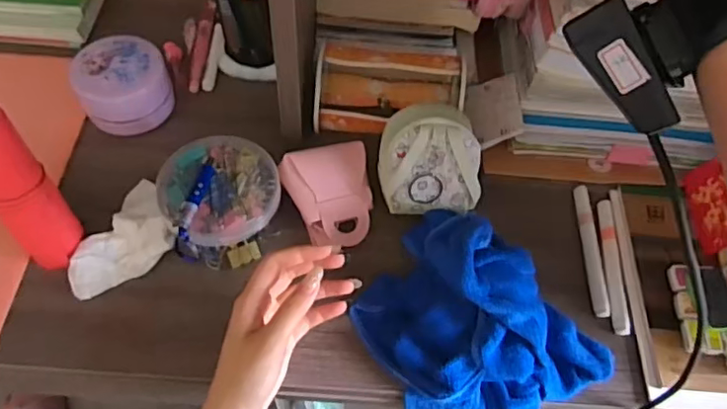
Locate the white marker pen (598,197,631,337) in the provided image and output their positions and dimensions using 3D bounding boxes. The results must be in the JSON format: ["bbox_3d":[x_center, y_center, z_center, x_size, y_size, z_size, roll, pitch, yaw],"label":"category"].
[{"bbox_3d":[0.219,0.051,0.506,0.015,0.008,0.131,7,58,0],"label":"white marker pen"}]

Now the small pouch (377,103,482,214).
[{"bbox_3d":[0.056,-0.042,0.495,0.083,0.095,0.077,2,58,-3],"label":"small pouch"}]

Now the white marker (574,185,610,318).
[{"bbox_3d":[0.204,0.039,0.515,0.014,0.012,0.130,5,58,-1],"label":"white marker"}]

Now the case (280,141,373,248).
[{"bbox_3d":[-0.024,-0.009,0.502,0.076,0.045,0.077,-19,61,-15],"label":"case"}]

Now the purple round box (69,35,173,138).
[{"bbox_3d":[-0.229,-0.114,0.553,0.081,0.054,0.077,2,58,-3],"label":"purple round box"}]

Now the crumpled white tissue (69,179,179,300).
[{"bbox_3d":[-0.210,0.027,0.487,0.090,0.023,0.078,-27,63,-19],"label":"crumpled white tissue"}]

